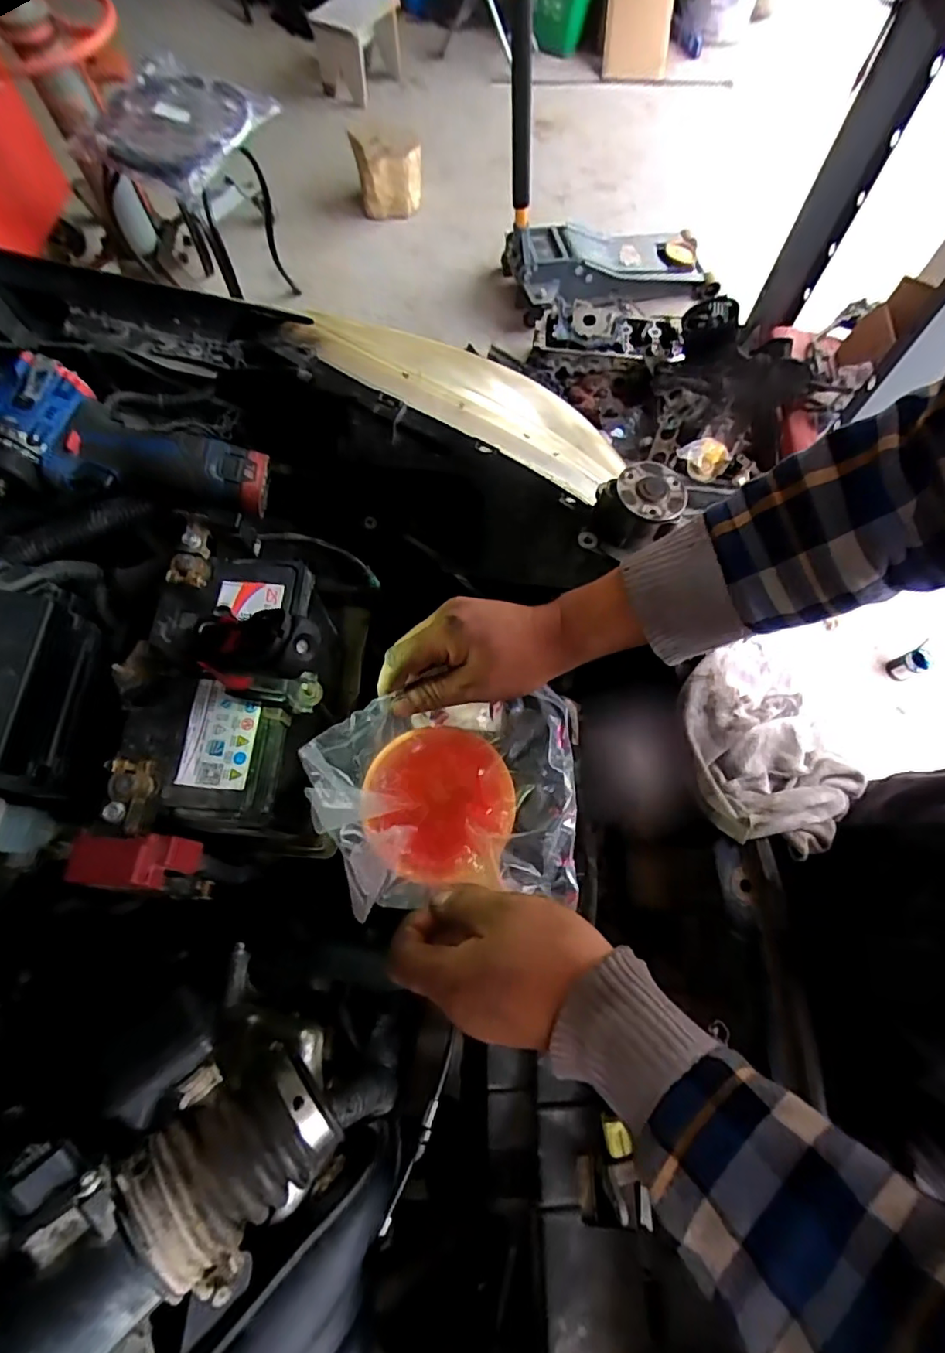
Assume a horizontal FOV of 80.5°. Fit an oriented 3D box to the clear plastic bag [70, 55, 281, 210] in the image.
[{"bbox_3d":[-0.685,-1.278,1.302,0.321,0.087,0.410,27,71,8],"label":"clear plastic bag"}]

